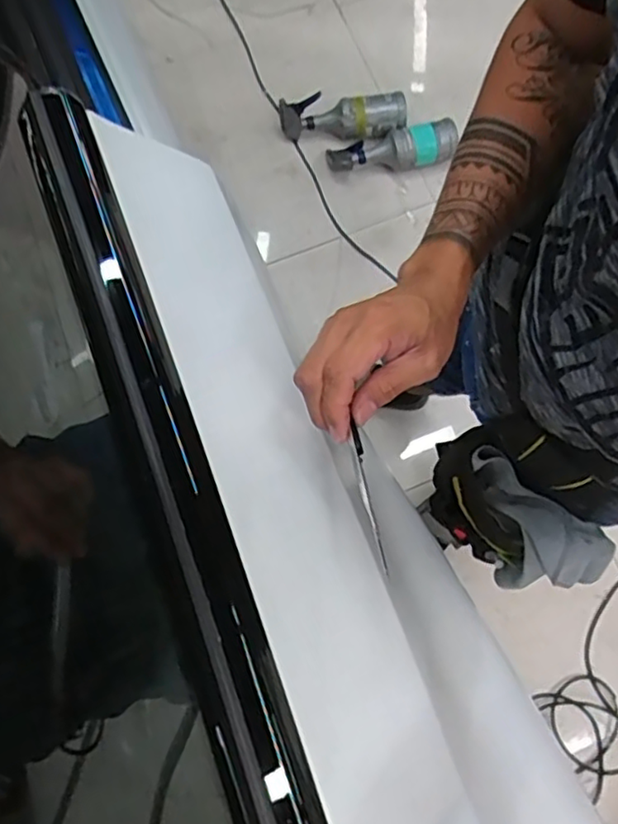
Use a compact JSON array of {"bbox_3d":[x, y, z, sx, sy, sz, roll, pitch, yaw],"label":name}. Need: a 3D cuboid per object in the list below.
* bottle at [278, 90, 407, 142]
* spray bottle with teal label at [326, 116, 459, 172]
[{"bbox_3d":[0.083,-0.728,1.581,0.309,0.077,0.092,0,77,-2],"label":"bottle"},{"bbox_3d":[0.206,-0.642,1.561,0.309,0.077,0.093,-9,77,-3],"label":"spray bottle with teal label"}]

